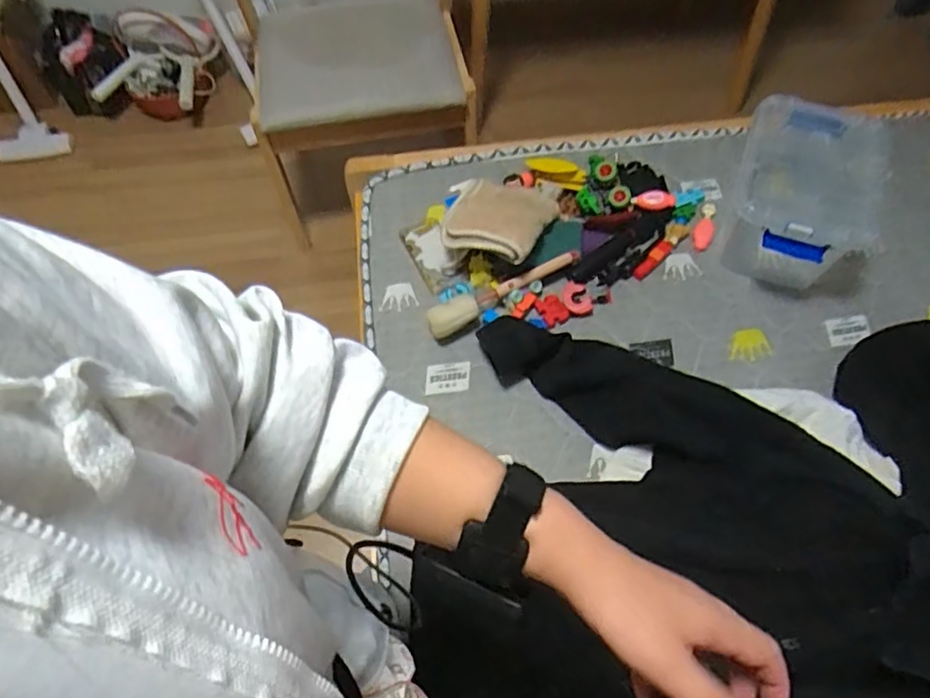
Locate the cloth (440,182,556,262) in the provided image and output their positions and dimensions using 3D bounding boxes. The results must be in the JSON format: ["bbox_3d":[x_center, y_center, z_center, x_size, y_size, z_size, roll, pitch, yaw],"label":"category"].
[{"bbox_3d":[0.052,-0.216,0.948,0.171,0.074,0.173,8,62,6],"label":"cloth"}]

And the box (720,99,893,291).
[{"bbox_3d":[0.533,-0.236,0.983,0.206,0.164,0.277,20,64,12],"label":"box"}]

